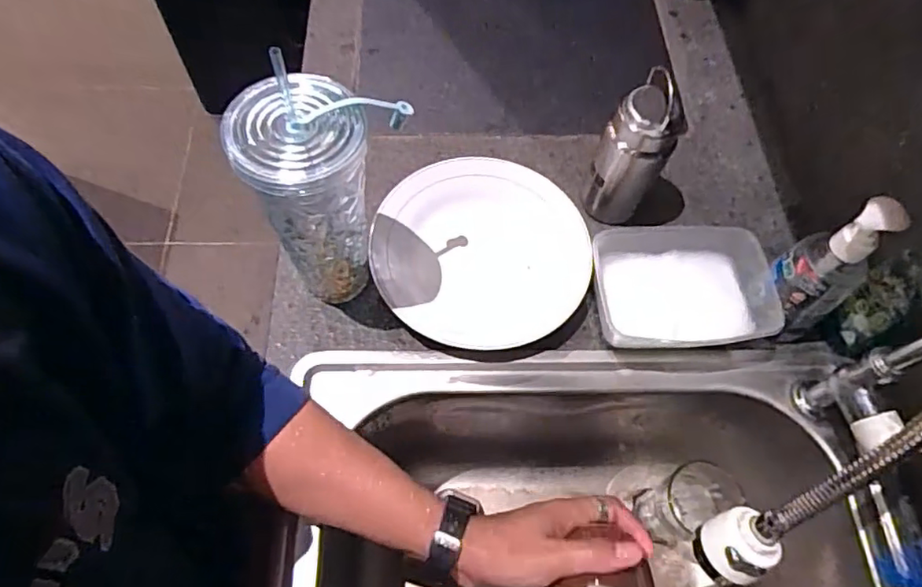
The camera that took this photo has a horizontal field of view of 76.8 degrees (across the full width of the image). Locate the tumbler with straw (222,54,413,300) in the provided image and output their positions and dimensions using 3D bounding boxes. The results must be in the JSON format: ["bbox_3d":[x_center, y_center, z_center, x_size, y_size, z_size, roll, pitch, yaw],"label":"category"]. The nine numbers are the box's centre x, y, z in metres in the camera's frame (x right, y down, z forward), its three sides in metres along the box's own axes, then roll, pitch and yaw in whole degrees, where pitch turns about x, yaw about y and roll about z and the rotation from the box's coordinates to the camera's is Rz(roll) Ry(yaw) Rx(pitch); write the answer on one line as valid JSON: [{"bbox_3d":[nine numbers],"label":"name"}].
[{"bbox_3d":[-0.113,-0.073,0.522,0.101,0.245,0.108,0,62,-1],"label":"tumbler with straw"}]

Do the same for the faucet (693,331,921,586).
[{"bbox_3d":[0.277,0.118,0.441,0.228,0.240,0.100,-23,67,-14],"label":"faucet"}]

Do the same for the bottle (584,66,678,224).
[{"bbox_3d":[0.180,-0.144,0.618,0.069,0.173,0.065,23,64,8],"label":"bottle"}]

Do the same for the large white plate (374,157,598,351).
[{"bbox_3d":[0.023,-0.044,0.621,0.218,0.039,0.222,1,63,-3],"label":"large white plate"}]

